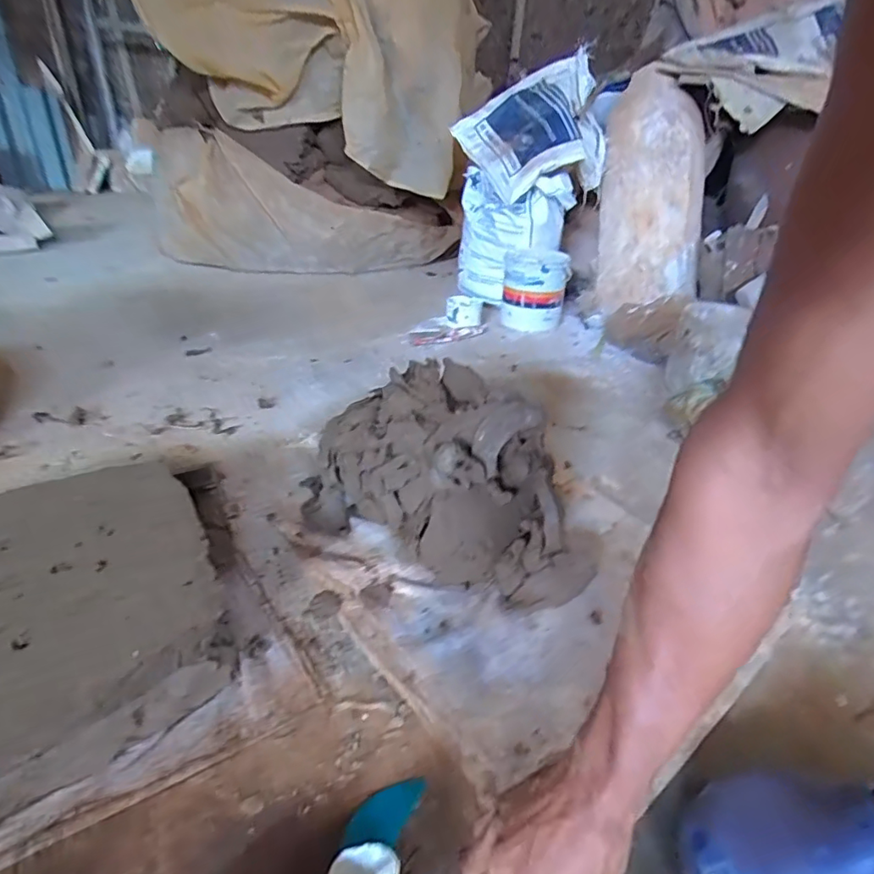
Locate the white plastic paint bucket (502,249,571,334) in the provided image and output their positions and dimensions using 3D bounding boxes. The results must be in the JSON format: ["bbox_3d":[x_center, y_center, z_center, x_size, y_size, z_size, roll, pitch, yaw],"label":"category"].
[{"bbox_3d":[0.272,-0.422,1.539,0.181,0.202,0.204,7,32,7],"label":"white plastic paint bucket"}]

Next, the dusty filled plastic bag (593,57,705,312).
[{"bbox_3d":[0.612,-0.694,1.557,0.274,0.653,0.118,3,-1,1],"label":"dusty filled plastic bag"}]

